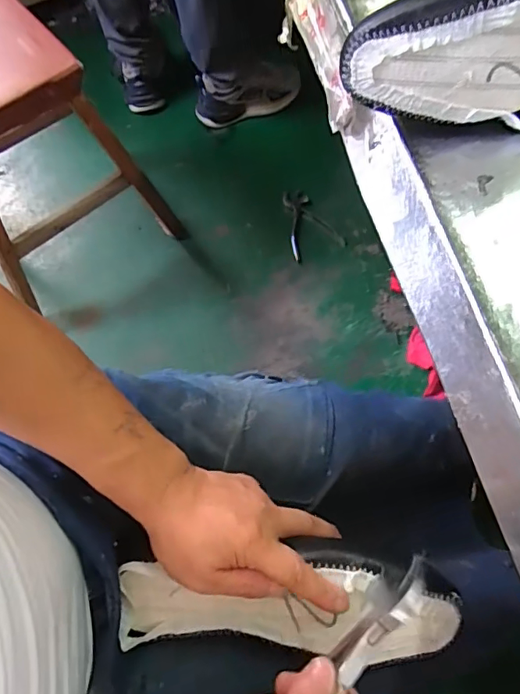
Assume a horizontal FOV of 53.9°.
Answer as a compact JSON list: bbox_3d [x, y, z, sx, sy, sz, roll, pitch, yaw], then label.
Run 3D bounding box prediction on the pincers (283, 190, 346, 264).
[{"bbox_3d":[0.102,-0.286,1.165,0.123,0.031,0.179,-26,68,-7],"label":"pincers"}]

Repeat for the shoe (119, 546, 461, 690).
[{"bbox_3d":[0.015,0.189,0.372,0.249,0.068,0.077,-4,67,9],"label":"shoe"}]

